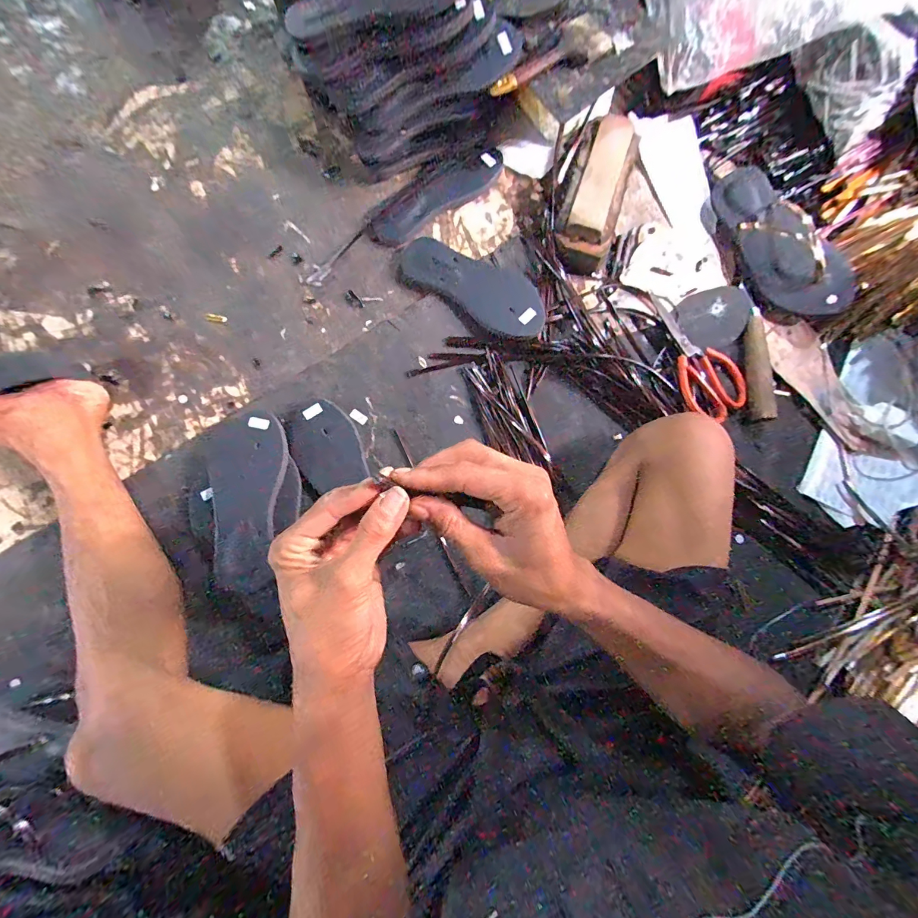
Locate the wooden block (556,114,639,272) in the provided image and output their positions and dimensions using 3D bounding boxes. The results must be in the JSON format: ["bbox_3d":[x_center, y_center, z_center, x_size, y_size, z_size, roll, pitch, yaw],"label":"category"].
[{"bbox_3d":[0.201,-0.393,0.591,0.086,0.063,0.227,19,82,3],"label":"wooden block"}]

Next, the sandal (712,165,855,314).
[{"bbox_3d":[0.456,-0.312,0.576,0.087,0.064,0.260,-33,82,-5],"label":"sandal"}]

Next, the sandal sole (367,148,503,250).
[{"bbox_3d":[-0.037,-0.412,0.617,0.234,0.018,0.065,-36,82,-6],"label":"sandal sole"}]

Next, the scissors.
[{"bbox_3d":[0.331,-0.146,0.569,0.094,0.017,0.196,-36,82,-6],"label":"scissors"}]

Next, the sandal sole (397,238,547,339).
[{"bbox_3d":[0.024,-0.262,0.585,0.233,0.027,0.095,37,82,6],"label":"sandal sole"}]

